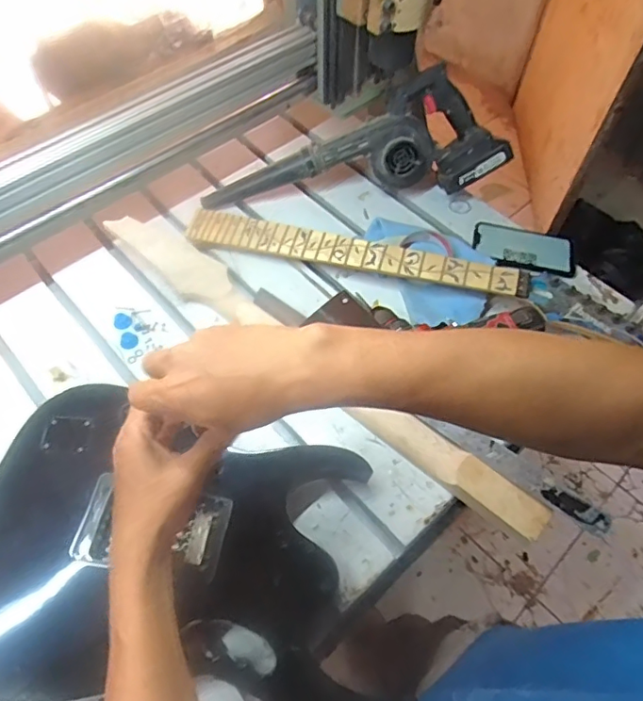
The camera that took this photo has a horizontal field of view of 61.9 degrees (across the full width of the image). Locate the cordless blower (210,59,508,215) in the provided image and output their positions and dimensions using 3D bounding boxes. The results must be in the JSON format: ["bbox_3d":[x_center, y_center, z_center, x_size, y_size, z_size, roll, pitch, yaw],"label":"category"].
[{"bbox_3d":[0.050,-0.323,0.843,0.475,0.155,0.117,-3,59,-3],"label":"cordless blower"}]

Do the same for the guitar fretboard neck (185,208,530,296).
[{"bbox_3d":[0.044,-0.143,0.779,0.490,0.013,0.055,12,66,9],"label":"guitar fretboard neck"}]

